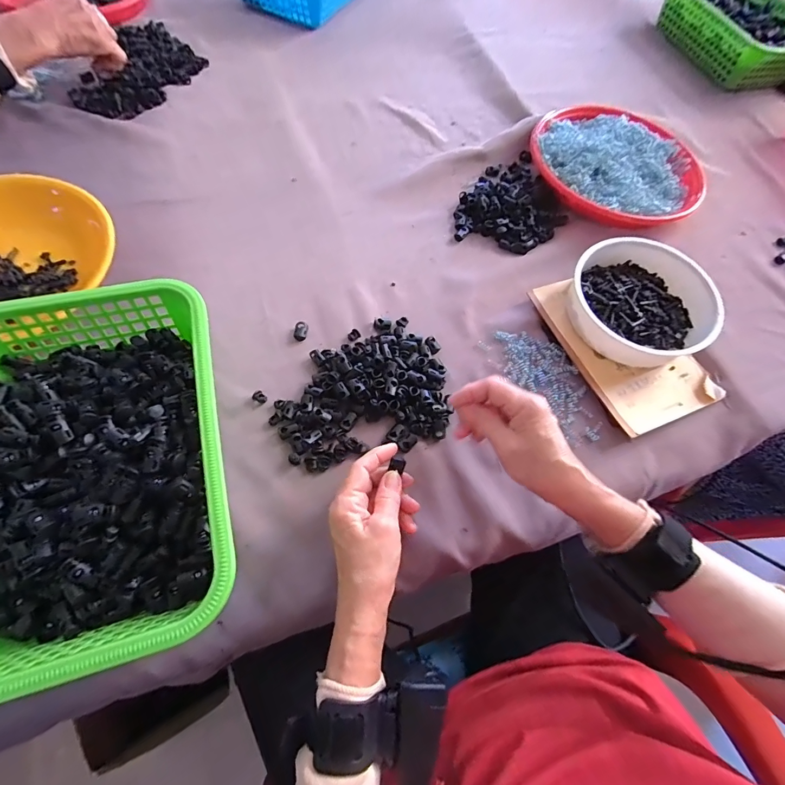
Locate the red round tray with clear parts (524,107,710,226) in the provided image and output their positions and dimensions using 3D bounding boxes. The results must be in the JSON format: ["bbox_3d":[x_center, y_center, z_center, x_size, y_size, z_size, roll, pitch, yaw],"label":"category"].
[{"bbox_3d":[0.327,-0.336,0.566,0.231,0.046,0.238,1,67,-2],"label":"red round tray with clear parts"}]

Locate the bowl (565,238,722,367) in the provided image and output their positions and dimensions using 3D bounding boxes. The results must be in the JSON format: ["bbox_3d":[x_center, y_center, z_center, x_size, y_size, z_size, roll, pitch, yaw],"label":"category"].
[{"bbox_3d":[0.285,-0.107,0.455,0.161,0.054,0.160,1,67,-2],"label":"bowl"}]

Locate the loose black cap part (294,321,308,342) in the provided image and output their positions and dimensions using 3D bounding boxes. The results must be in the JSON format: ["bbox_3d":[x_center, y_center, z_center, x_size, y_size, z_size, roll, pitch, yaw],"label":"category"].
[{"bbox_3d":[-0.103,-0.069,0.432,0.014,0.007,0.023,4,67,-1],"label":"loose black cap part"}]

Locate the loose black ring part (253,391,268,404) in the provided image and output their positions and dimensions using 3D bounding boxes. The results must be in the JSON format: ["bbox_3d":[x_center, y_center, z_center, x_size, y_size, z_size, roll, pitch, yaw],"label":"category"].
[{"bbox_3d":[-0.136,0.004,0.395,0.016,0.004,0.012,23,68,7],"label":"loose black ring part"}]

